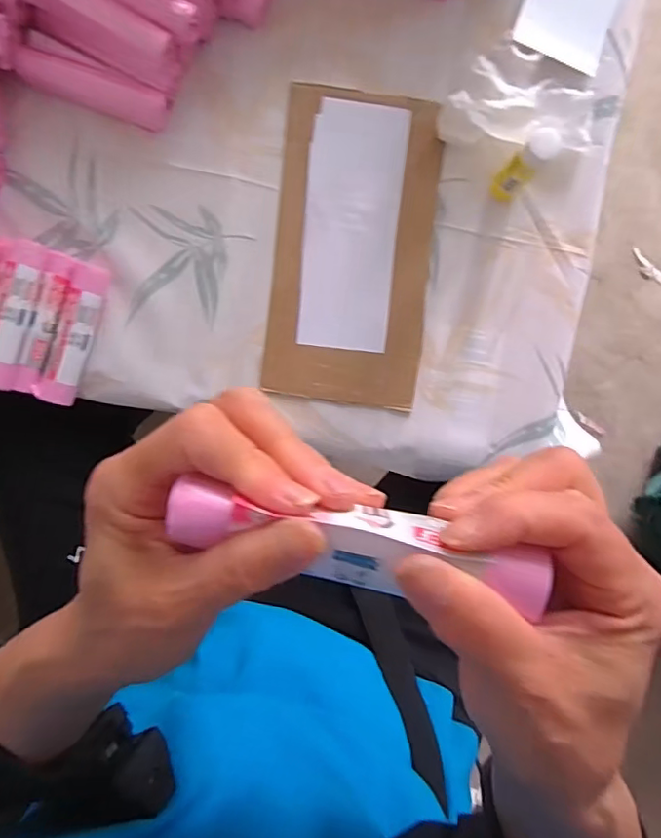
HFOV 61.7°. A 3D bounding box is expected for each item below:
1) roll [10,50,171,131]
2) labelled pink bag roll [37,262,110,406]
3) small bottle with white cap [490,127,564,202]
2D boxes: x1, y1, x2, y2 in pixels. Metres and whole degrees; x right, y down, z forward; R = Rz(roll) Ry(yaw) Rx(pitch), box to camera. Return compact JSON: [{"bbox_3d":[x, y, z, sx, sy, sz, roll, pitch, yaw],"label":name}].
[{"bbox_3d":[-0.193,-0.269,0.451,0.115,0.020,0.026,18,94,-4],"label":"roll"},{"bbox_3d":[-0.215,-0.072,0.466,0.028,0.021,0.118,15,94,-4],"label":"labelled pink bag roll"},{"bbox_3d":[0.157,-0.207,0.453,0.025,0.084,0.027,43,92,-6],"label":"small bottle with white cap"}]

